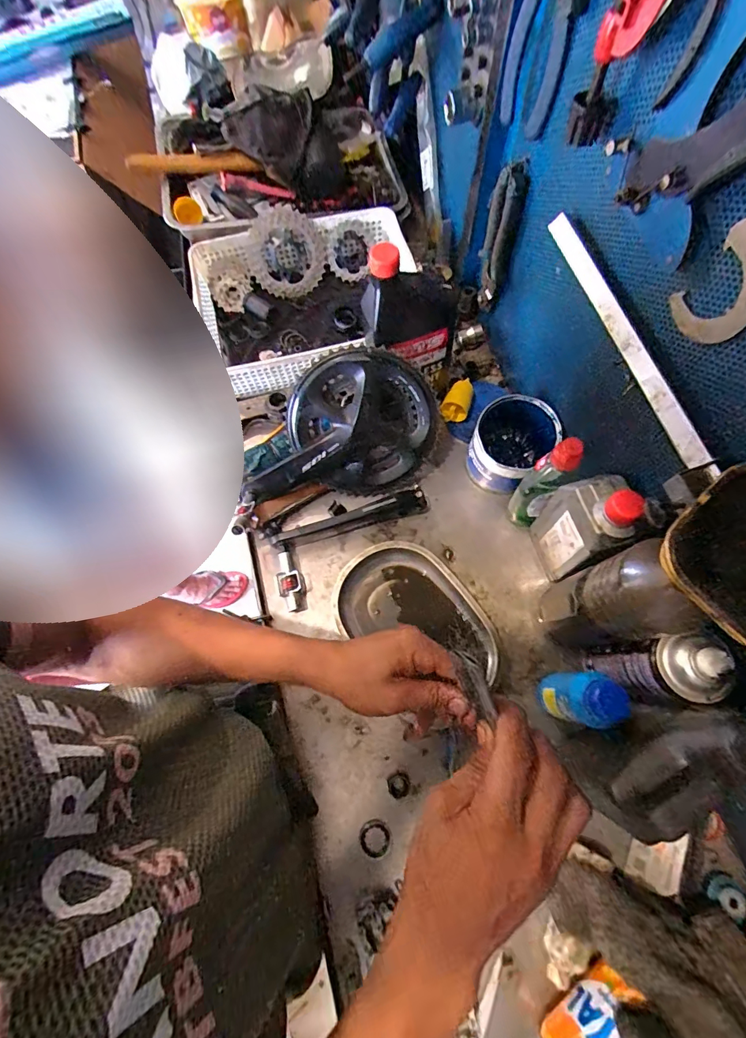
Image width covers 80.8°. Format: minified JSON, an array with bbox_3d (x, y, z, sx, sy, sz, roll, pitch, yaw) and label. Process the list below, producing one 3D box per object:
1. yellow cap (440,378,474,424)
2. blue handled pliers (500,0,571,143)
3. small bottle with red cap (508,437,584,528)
[{"bbox_3d":[0.126,-0.169,0.644,0.035,0.038,0.071,26,72,12],"label":"yellow cap"},{"bbox_3d":[0.148,-0.431,0.385,0.017,0.153,0.067,-20,69,-5],"label":"blue handled pliers"},{"bbox_3d":[0.199,-0.038,0.524,0.037,0.175,0.039,31,73,13],"label":"small bottle with red cap"}]

